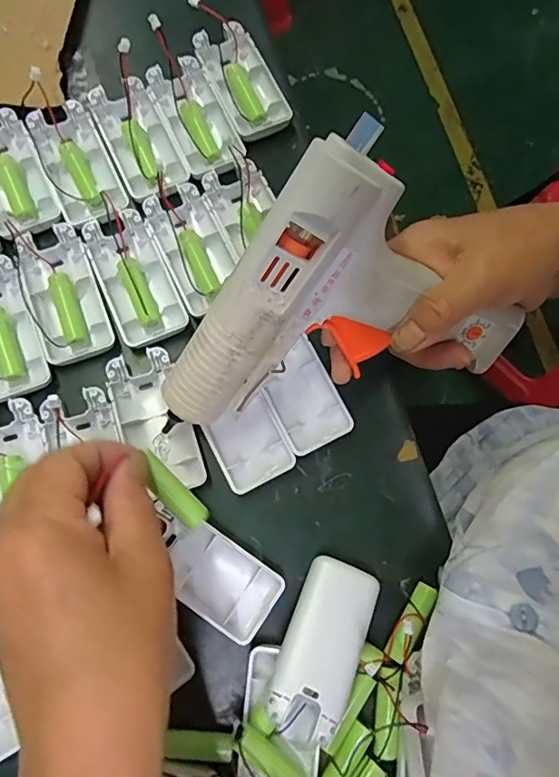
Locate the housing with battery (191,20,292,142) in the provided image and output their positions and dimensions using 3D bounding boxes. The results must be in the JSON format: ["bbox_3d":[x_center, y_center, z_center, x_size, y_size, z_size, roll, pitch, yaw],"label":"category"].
[{"bbox_3d":[-0.028,-0.234,0.386,0.043,0.015,0.095,-28,82,-9],"label":"housing with battery"}]

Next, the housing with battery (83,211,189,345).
[{"bbox_3d":[-0.099,-0.075,0.350,0.045,0.017,0.093,-23,82,-8],"label":"housing with battery"}]

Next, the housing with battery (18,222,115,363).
[{"bbox_3d":[-0.146,-0.063,0.344,0.046,0.016,0.092,-19,81,-8],"label":"housing with battery"}]

